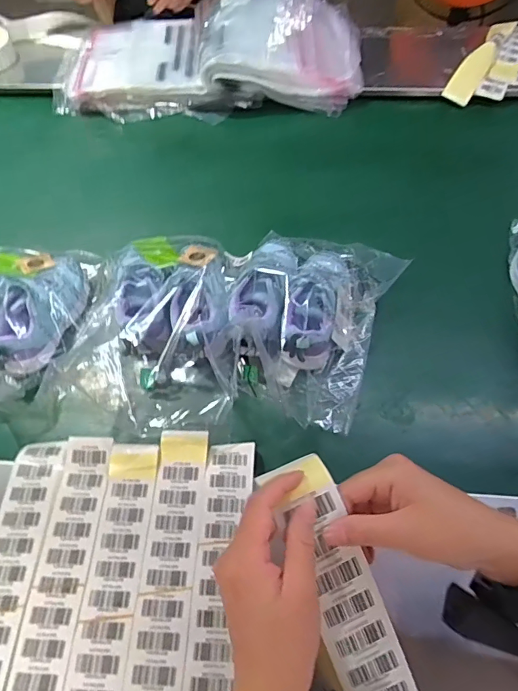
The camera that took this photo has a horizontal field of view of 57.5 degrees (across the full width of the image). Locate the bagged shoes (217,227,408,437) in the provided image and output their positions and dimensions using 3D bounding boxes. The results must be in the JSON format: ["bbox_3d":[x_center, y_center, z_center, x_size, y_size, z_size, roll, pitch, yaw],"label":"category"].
[{"bbox_3d":[0.061,-0.051,0.618,0.193,0.083,0.272,19,59,12],"label":"bagged shoes"}]

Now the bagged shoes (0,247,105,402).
[{"bbox_3d":[-0.317,-0.049,0.635,0.164,0.084,0.272,18,59,11],"label":"bagged shoes"}]

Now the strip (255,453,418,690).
[{"bbox_3d":[0.076,0.219,0.353,0.051,0.022,0.282,-20,93,-13],"label":"strip"}]

